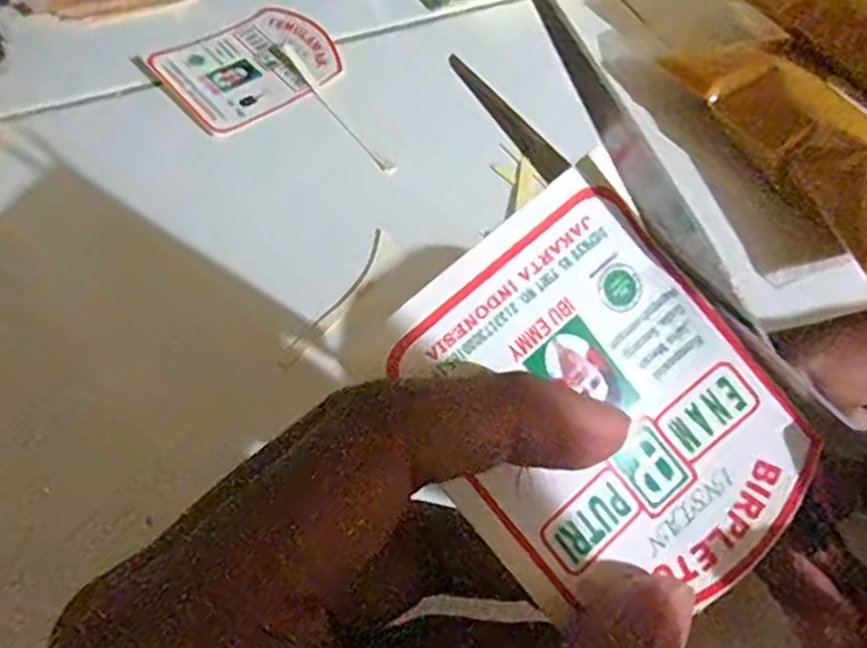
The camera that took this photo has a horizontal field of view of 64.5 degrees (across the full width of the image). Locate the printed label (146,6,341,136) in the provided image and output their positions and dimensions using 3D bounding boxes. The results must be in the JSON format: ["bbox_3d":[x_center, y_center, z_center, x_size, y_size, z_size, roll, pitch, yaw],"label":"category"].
[{"bbox_3d":[-0.078,-0.110,0.292,0.070,0.006,0.056,-38,71,-24],"label":"printed label"}]

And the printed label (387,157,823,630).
[{"bbox_3d":[0.030,0.016,0.122,0.058,0.004,0.074,-40,94,-11],"label":"printed label"}]

